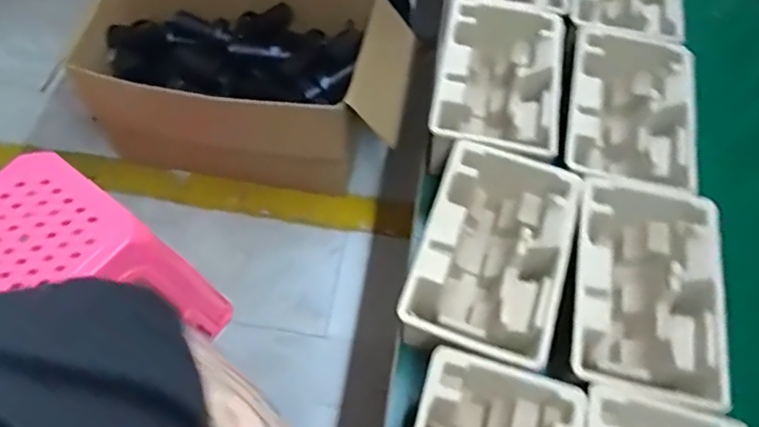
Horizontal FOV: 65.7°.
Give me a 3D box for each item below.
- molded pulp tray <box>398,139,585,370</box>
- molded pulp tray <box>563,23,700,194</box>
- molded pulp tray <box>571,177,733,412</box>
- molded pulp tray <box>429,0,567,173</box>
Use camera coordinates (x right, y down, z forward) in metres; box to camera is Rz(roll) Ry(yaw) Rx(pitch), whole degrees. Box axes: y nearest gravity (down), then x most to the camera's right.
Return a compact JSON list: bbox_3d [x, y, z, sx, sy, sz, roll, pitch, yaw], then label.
[{"bbox_3d":[0.118,0.055,0.644,0.146,0.113,0.224,18,61,7],"label":"molded pulp tray"},{"bbox_3d":[0.297,-0.115,0.735,0.145,0.098,0.227,11,61,3],"label":"molded pulp tray"},{"bbox_3d":[0.265,0.090,0.624,0.138,0.108,0.221,11,61,4],"label":"molded pulp tray"},{"bbox_3d":[0.145,-0.144,0.753,0.149,0.116,0.227,10,61,3],"label":"molded pulp tray"}]

